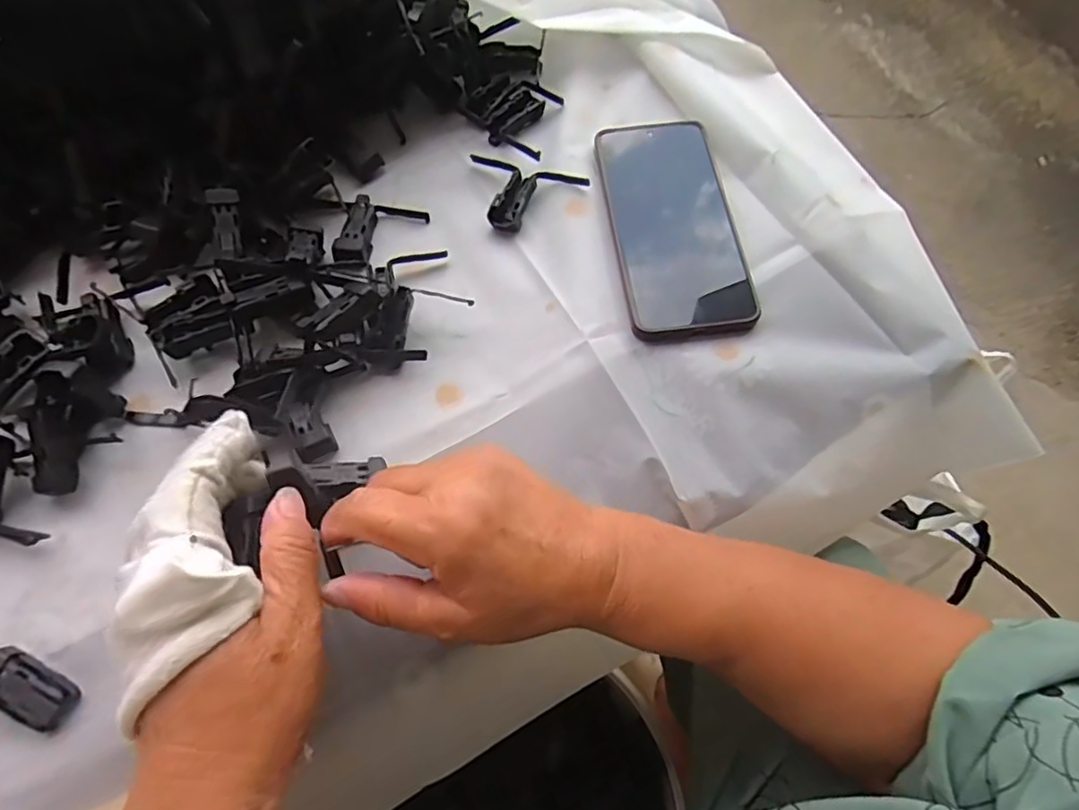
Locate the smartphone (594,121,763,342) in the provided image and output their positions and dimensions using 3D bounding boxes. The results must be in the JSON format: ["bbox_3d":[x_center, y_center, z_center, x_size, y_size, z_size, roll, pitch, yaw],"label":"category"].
[{"bbox_3d":[0.087,-0.122,0.391,0.079,0.016,0.163,-7,66,-3],"label":"smartphone"}]

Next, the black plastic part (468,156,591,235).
[{"bbox_3d":[-0.016,-0.140,0.405,0.081,0.012,0.051,21,68,9],"label":"black plastic part"}]

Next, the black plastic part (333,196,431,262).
[{"bbox_3d":[-0.104,-0.111,0.394,0.047,0.011,0.055,12,66,6],"label":"black plastic part"}]

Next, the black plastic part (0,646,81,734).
[{"bbox_3d":[-0.239,0.133,0.283,0.045,0.013,0.023,25,68,11],"label":"black plastic part"}]

